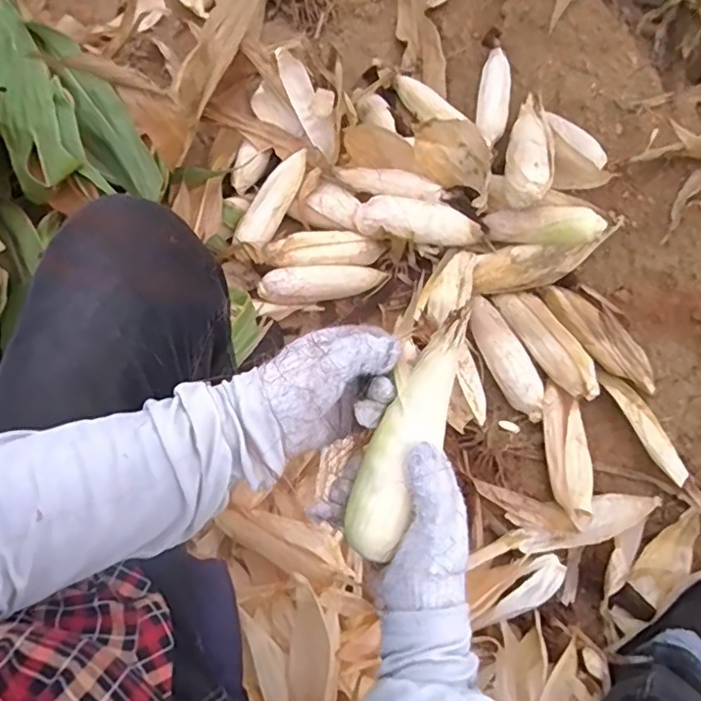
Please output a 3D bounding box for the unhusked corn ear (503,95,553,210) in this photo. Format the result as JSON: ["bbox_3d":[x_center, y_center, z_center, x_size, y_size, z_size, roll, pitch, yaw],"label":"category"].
[{"bbox_3d":[0.291,-0.330,0.933,0.068,0.053,0.250,12,58,4],"label":"unhusked corn ear"}]

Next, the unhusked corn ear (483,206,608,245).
[{"bbox_3d":[0.292,-0.192,0.890,0.186,0.043,0.047,8,67,36],"label":"unhusked corn ear"}]

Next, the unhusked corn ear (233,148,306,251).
[{"bbox_3d":[-0.126,-0.246,0.942,0.056,0.040,0.190,31,88,10],"label":"unhusked corn ear"}]

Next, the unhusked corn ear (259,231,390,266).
[{"bbox_3d":[-0.043,-0.167,0.947,0.189,0.041,0.052,-6,71,-2],"label":"unhusked corn ear"}]

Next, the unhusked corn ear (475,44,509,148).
[{"bbox_3d":[0.251,-0.444,1.011,0.054,0.043,0.180,10,71,3],"label":"unhusked corn ear"}]

